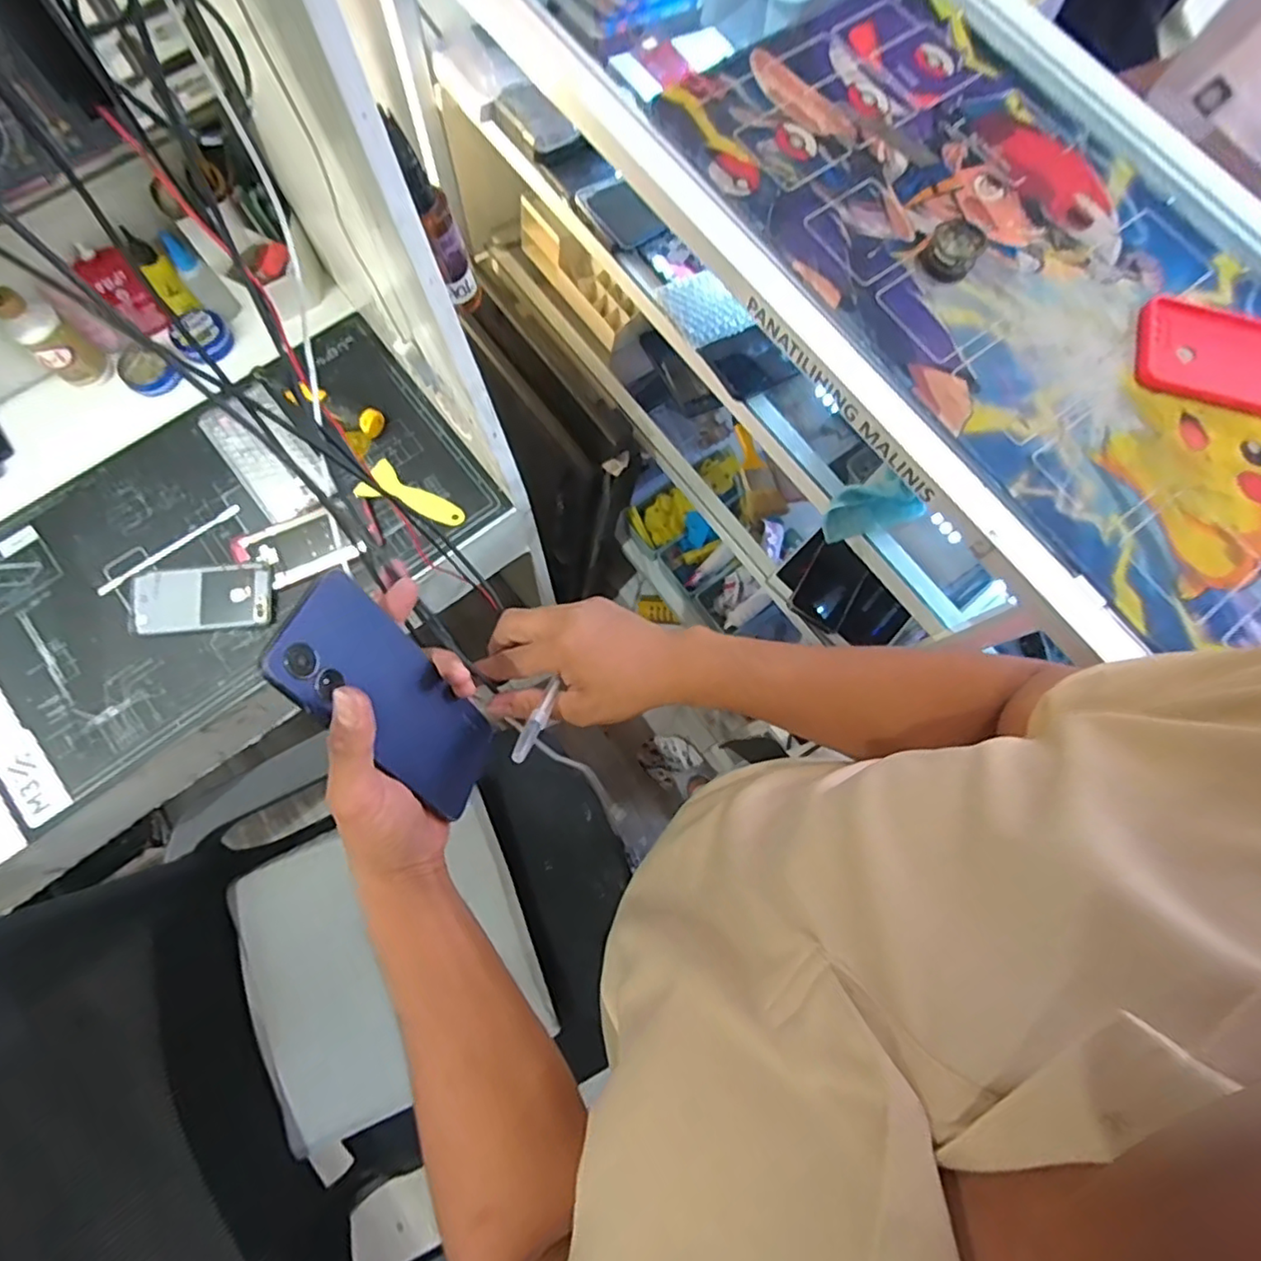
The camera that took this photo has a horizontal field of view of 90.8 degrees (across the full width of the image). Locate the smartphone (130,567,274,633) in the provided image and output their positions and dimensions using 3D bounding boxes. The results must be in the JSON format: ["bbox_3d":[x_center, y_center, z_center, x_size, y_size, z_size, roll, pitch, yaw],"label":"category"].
[{"bbox_3d":[-0.471,-0.035,0.683,0.149,0.010,0.066,-3,78,-2],"label":"smartphone"}]

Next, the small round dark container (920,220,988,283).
[{"bbox_3d":[0.247,-0.292,0.478,0.039,0.025,0.043,32,79,5],"label":"small round dark container"}]

